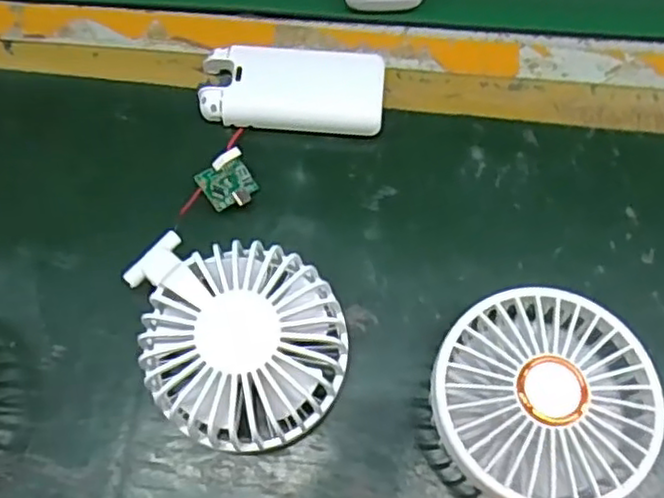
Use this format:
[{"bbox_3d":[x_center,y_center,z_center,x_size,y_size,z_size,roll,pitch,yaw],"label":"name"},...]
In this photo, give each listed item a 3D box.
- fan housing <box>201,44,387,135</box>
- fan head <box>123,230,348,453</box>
[{"bbox_3d":[-0.020,-0.082,0.348,0.091,0.017,0.040,4,70,2],"label":"fan housing"},{"bbox_3d":[-0.037,0.036,0.291,0.084,0.047,0.097,-15,71,-5],"label":"fan head"}]

